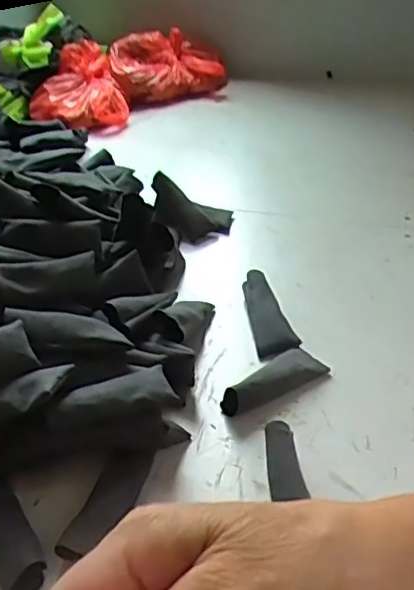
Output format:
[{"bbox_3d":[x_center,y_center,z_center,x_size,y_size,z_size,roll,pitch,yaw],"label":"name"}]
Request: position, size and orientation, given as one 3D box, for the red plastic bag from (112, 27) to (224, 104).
[{"bbox_3d":[-0.074,-0.426,1.129,0.193,0.102,0.111,-11,38,-8],"label":"red plastic bag"}]

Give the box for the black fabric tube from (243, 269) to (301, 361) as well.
[{"bbox_3d":[0.061,0.019,0.625,0.039,0.023,0.102,-10,51,-7],"label":"black fabric tube"}]

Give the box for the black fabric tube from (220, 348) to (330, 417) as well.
[{"bbox_3d":[0.063,0.076,0.547,0.104,0.033,0.039,-29,44,-29],"label":"black fabric tube"}]

